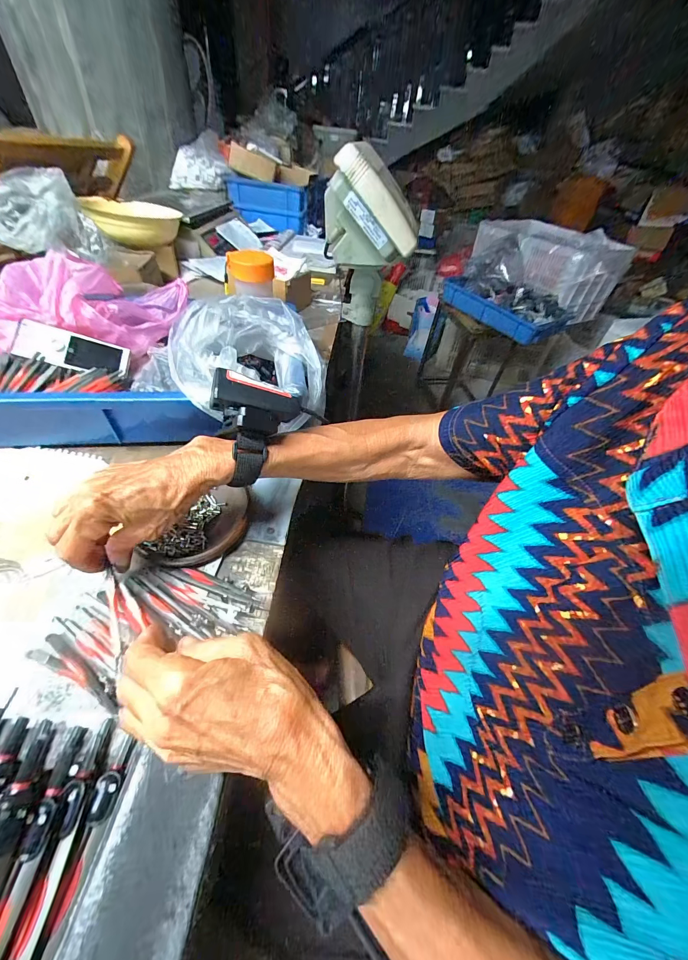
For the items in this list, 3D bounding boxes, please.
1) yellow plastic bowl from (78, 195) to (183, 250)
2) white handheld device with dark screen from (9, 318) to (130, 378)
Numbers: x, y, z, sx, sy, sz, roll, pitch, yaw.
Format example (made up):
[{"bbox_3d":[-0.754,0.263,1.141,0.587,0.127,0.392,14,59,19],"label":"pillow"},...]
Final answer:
[{"bbox_3d":[-0.452,-0.563,0.737,0.182,0.056,0.165,-18,52,-23],"label":"yellow plastic bowl"},{"bbox_3d":[-0.367,-0.175,0.456,0.121,0.017,0.055,13,66,-36],"label":"white handheld device with dark screen"}]

